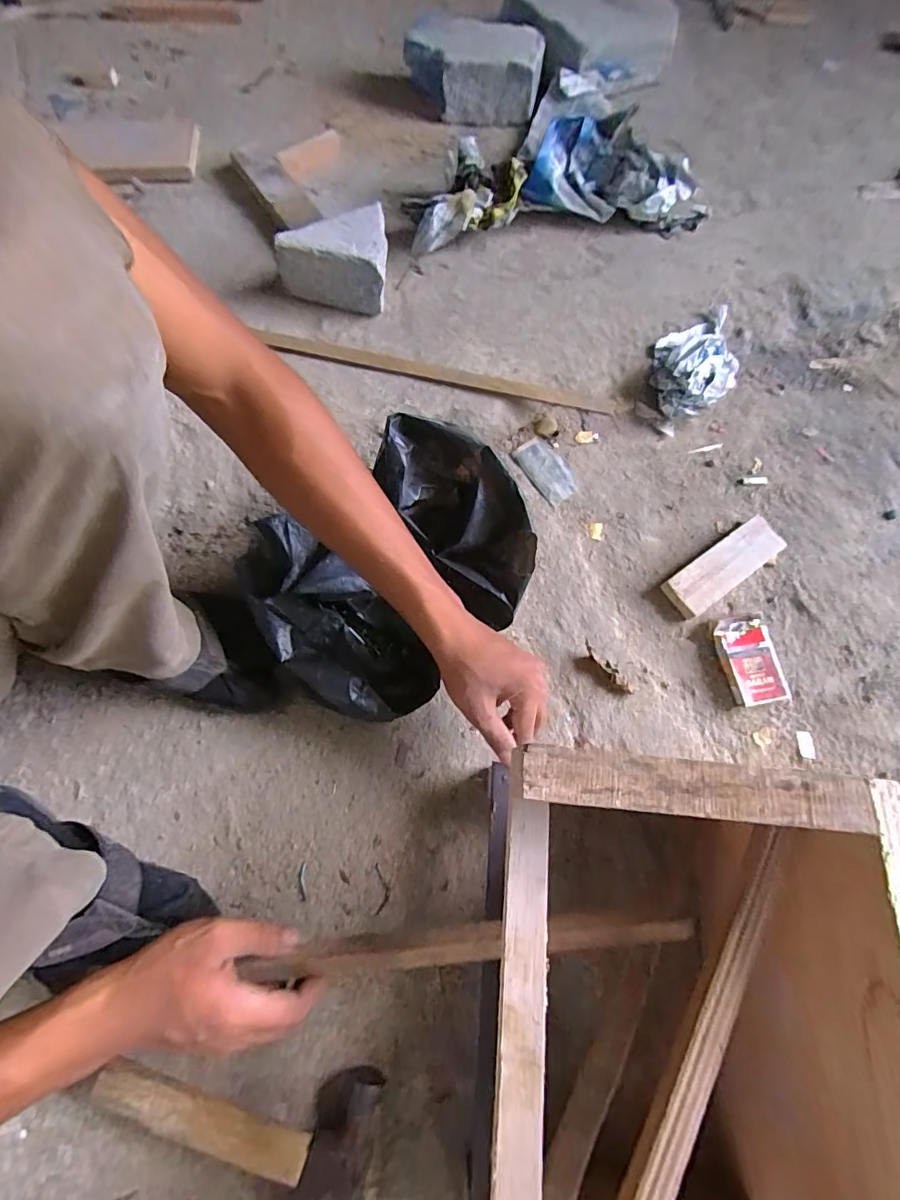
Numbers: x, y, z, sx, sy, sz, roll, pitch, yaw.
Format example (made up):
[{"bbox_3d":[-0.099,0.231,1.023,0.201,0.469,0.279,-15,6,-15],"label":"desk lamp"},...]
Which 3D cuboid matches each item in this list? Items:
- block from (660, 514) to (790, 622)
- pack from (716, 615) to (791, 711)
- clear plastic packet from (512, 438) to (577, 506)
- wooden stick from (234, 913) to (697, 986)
[{"bbox_3d":[0.316,-0.038,0.572,0.151,0.027,0.050,-33,73,-13],"label":"block"},{"bbox_3d":[0.326,0.066,0.537,0.060,0.017,0.094,-8,69,-4],"label":"pack"},{"bbox_3d":[0.120,-0.162,0.615,0.049,0.016,0.085,-36,74,-14],"label":"clear plastic packet"},{"bbox_3d":[0.011,0.247,0.352,0.308,0.017,0.021,-8,69,4],"label":"wooden stick"}]

